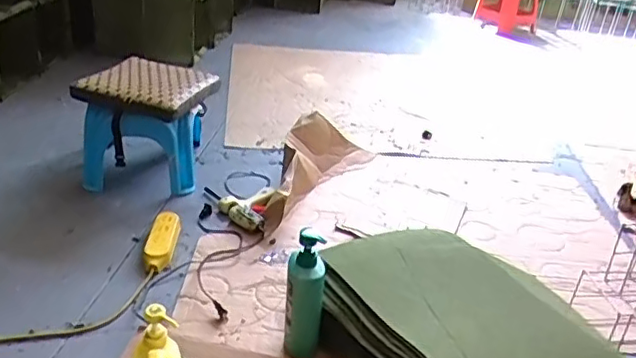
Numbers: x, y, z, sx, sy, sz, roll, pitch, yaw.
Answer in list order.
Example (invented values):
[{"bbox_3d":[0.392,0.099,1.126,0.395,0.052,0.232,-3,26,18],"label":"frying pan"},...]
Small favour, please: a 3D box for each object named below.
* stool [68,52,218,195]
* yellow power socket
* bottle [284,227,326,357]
[{"bbox_3d":[-0.454,-0.145,1.615,0.314,0.260,0.297,9,28,5],"label":"stool"},{"bbox_3d":[-0.356,0.139,1.381,0.067,0.035,0.194,4,28,-5],"label":"yellow power socket"},{"bbox_3d":[-0.024,0.212,1.086,0.070,0.261,0.069,7,28,0],"label":"bottle"}]

